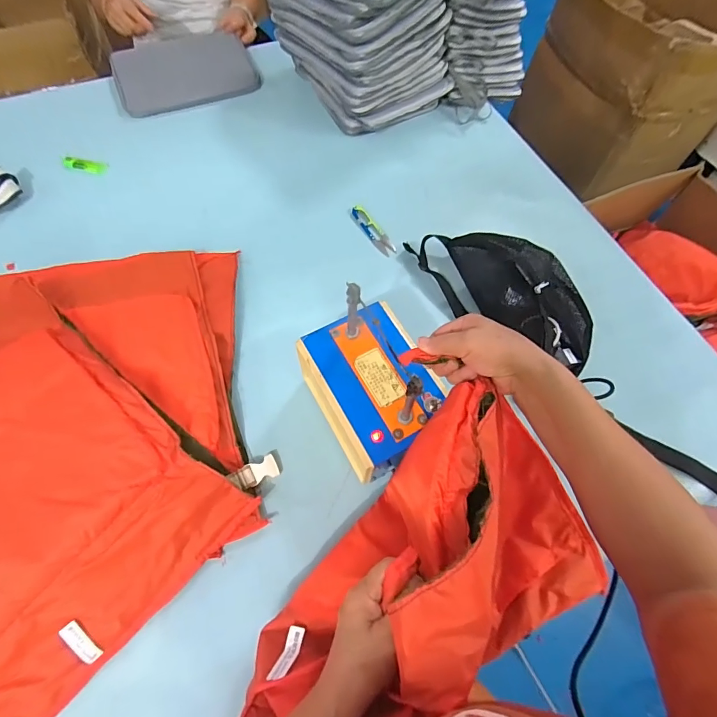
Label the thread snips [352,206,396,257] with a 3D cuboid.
[{"bbox_3d":[0.027,-0.227,0.717,0.029,0.017,0.116,-28,69,-14],"label":"thread snips"}]

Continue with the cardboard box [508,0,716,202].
[{"bbox_3d":[0.901,-0.917,1.402,0.404,0.590,0.571,-19,67,-10],"label":"cardboard box"}]

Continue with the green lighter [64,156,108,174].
[{"bbox_3d":[-0.518,-0.364,0.770,0.073,0.016,0.027,10,65,3],"label":"green lighter"}]

